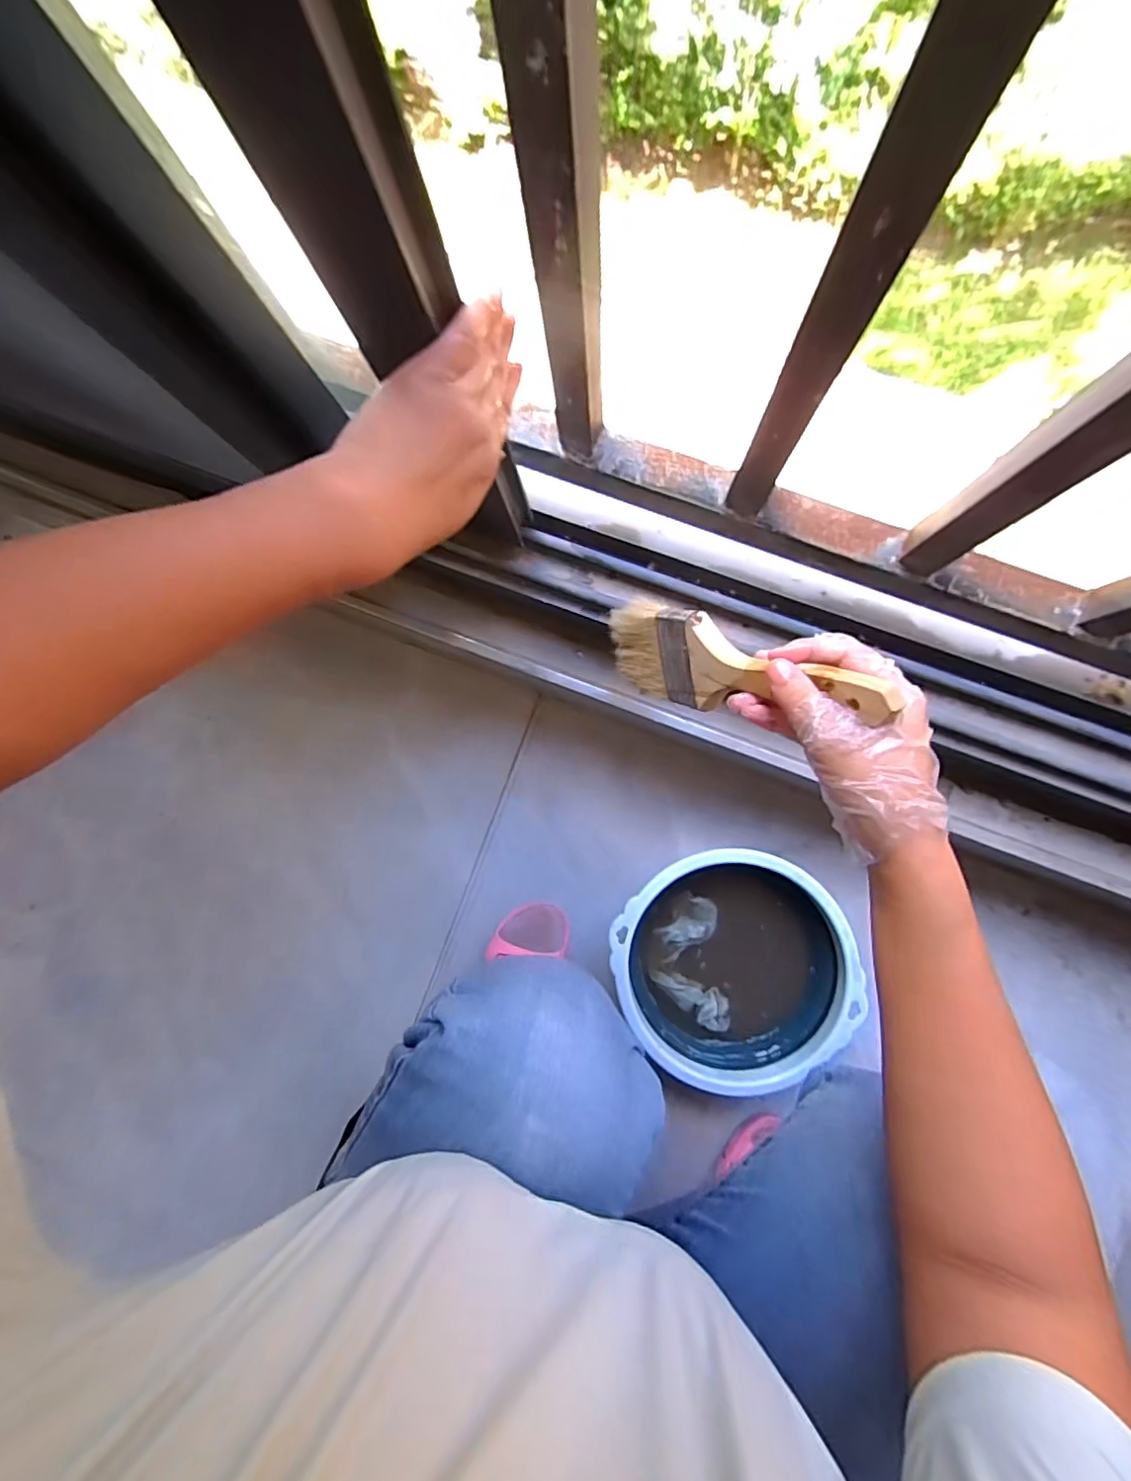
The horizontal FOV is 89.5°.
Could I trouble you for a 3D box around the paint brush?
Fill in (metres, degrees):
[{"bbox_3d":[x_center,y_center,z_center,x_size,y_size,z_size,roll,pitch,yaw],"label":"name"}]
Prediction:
[{"bbox_3d":[0.102,-0.042,0.364,0.016,0.216,0.067,-23,119,-24],"label":"paint brush"}]

